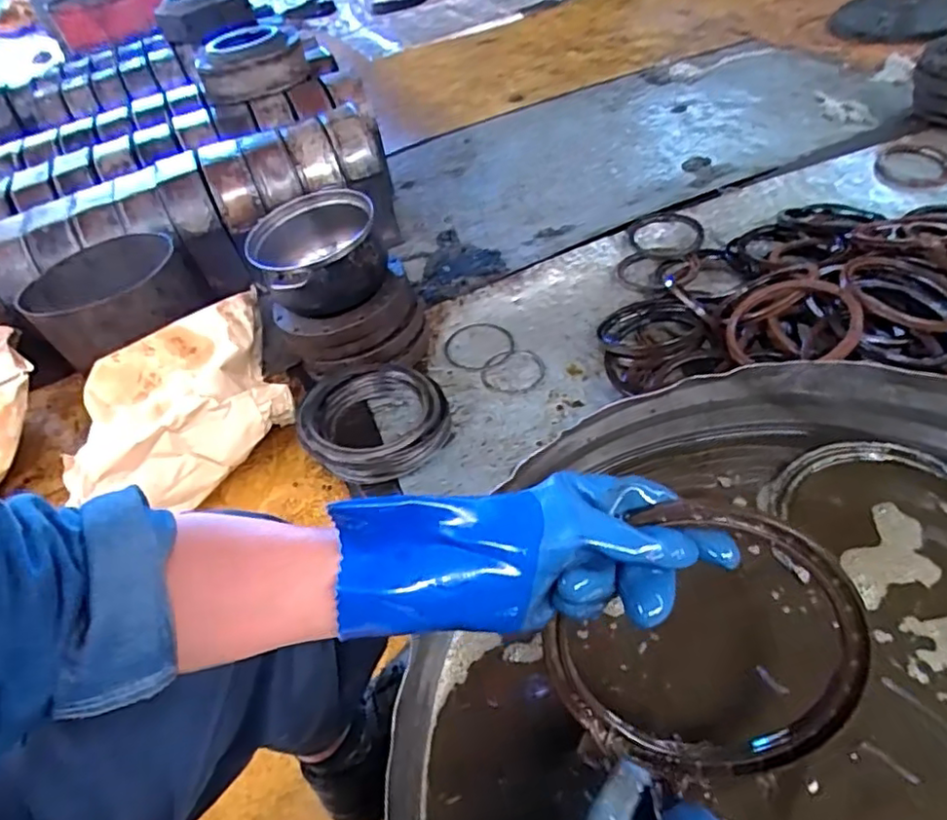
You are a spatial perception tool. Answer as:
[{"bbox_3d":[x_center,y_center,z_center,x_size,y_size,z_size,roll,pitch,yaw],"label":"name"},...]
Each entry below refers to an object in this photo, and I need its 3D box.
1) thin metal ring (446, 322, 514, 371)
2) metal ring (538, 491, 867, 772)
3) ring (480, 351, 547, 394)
[{"bbox_3d":[0.011,-0.118,1.156,0.130,0.008,0.129,-4,46,4],"label":"thin metal ring"},{"bbox_3d":[0.143,0.145,0.369,0.165,0.177,0.014,32,18,0],"label":"metal ring"},{"bbox_3d":[0.070,-0.068,1.099,0.115,0.008,0.101,-17,52,-3],"label":"ring"}]

